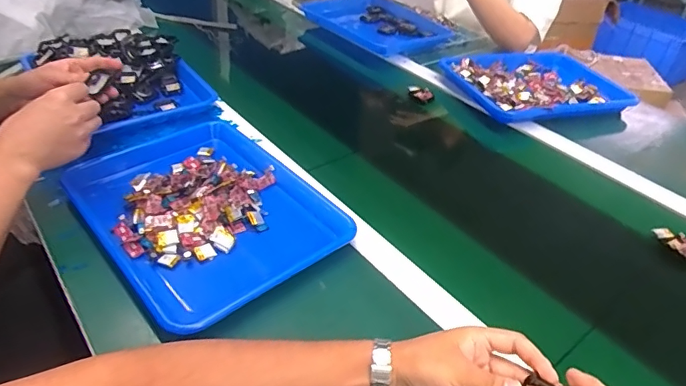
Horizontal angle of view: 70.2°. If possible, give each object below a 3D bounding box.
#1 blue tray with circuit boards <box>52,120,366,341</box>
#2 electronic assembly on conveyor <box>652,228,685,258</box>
[{"bbox_3d":[-0.169,0.018,0.629,0.268,0.050,0.333,-29,49,-32],"label":"blue tray with circuit boards"},{"bbox_3d":[0.441,0.064,0.644,0.027,0.014,0.056,-24,47,-29],"label":"electronic assembly on conveyor"}]

